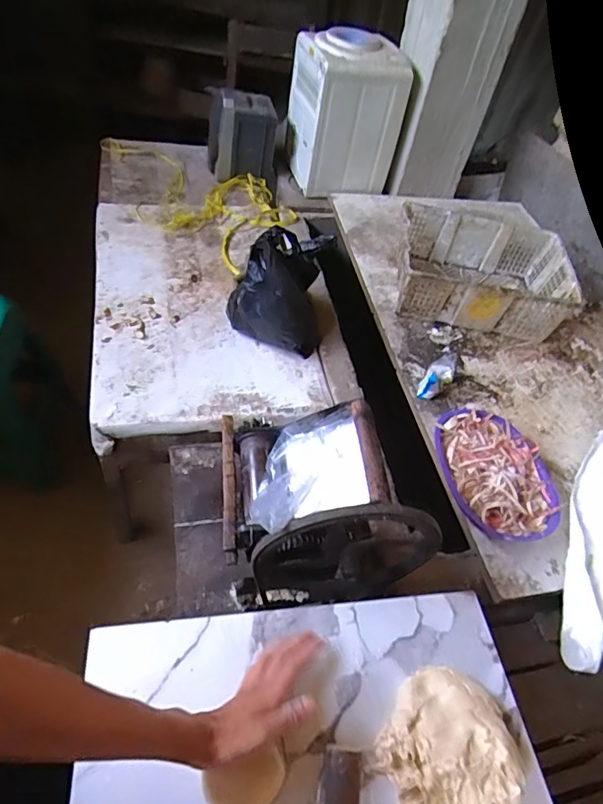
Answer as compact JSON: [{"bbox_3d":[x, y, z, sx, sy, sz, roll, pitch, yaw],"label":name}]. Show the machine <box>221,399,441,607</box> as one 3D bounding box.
[{"bbox_3d":[0.030,0.138,0.753,0.290,0.264,0.236,1,51,-11],"label":"machine"}]

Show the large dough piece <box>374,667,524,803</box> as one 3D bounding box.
[{"bbox_3d":[0.156,0.386,0.530,0.144,0.037,0.189,31,51,13],"label":"large dough piece"}]

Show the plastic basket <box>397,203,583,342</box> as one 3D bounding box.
[{"bbox_3d":[0.507,-0.373,1.456,0.462,0.163,0.364,11,50,-3],"label":"plastic basket"}]

